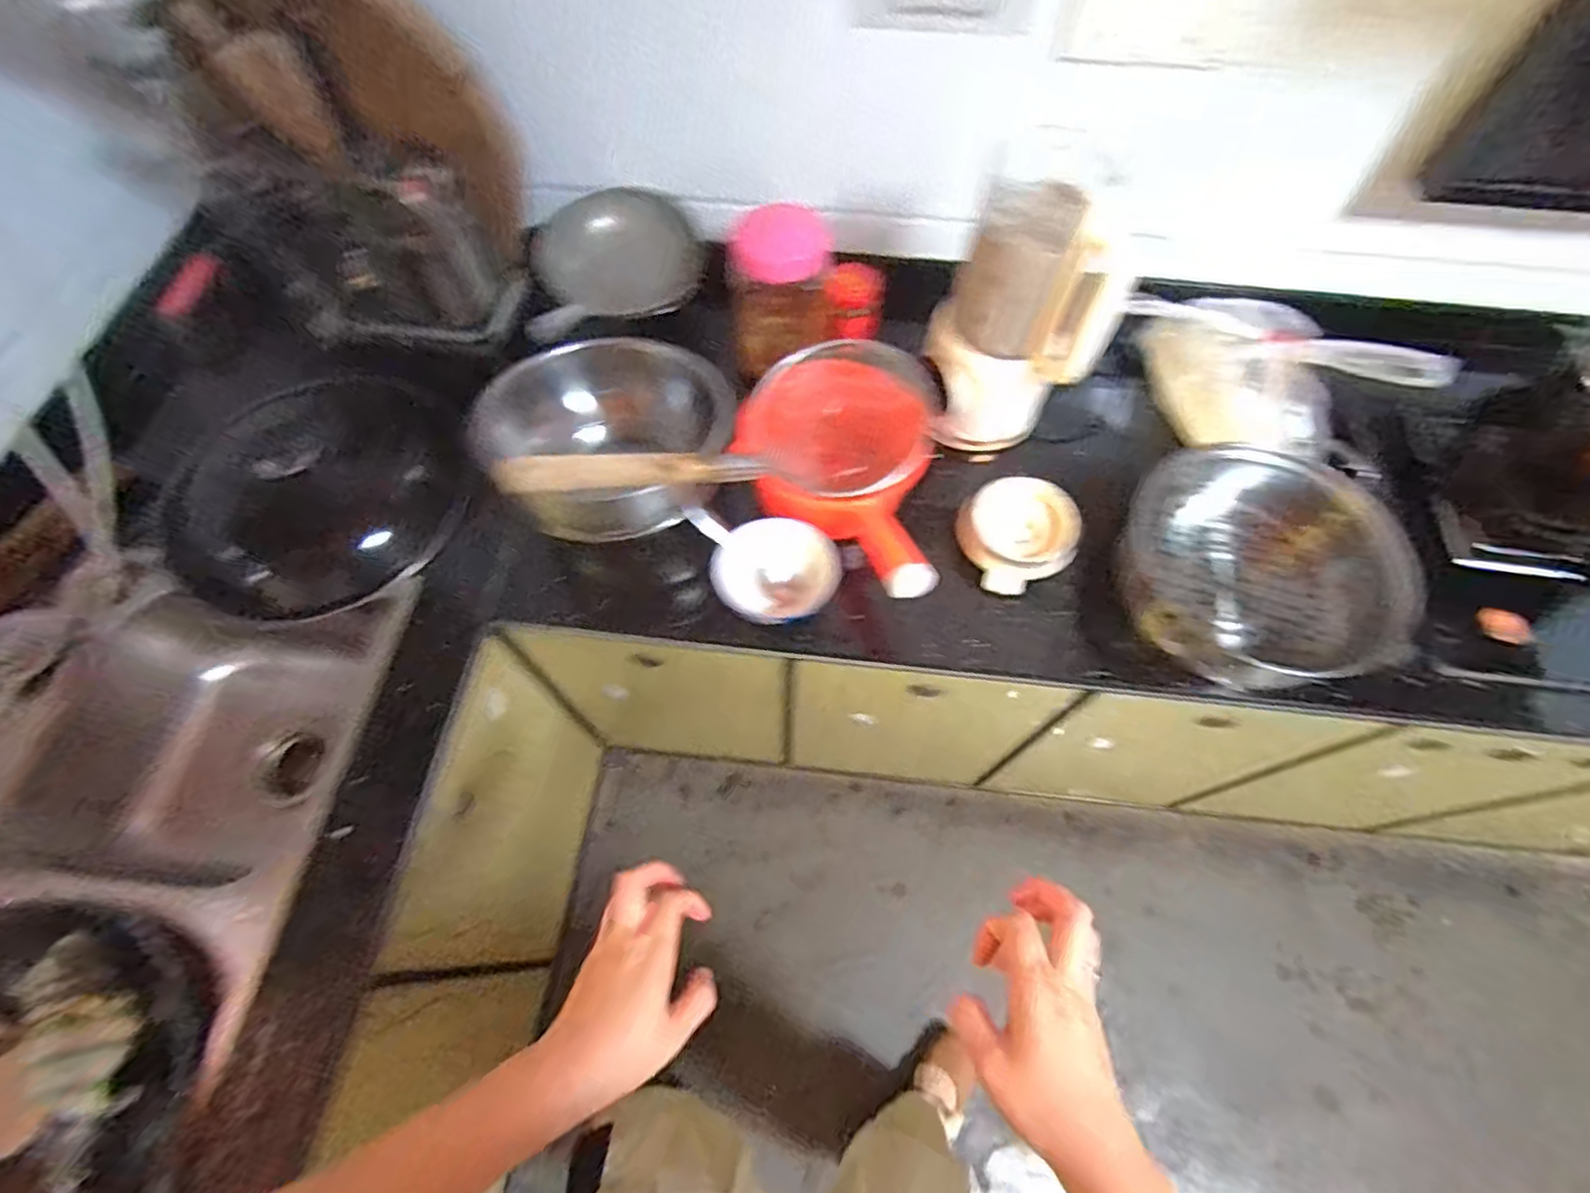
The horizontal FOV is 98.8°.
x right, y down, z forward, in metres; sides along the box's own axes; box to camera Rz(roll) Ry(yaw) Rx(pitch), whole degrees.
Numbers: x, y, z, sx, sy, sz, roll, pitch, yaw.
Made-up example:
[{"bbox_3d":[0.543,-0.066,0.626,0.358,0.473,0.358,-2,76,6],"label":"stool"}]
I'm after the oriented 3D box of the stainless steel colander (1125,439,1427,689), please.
[{"bbox_3d":[0.486,-0.025,0.734,0.228,0.132,0.253,-19,66,-10],"label":"stainless steel colander"}]

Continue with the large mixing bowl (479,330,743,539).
[{"bbox_3d":[-0.194,-0.178,0.757,0.237,0.142,0.221,0,64,-1],"label":"large mixing bowl"}]

